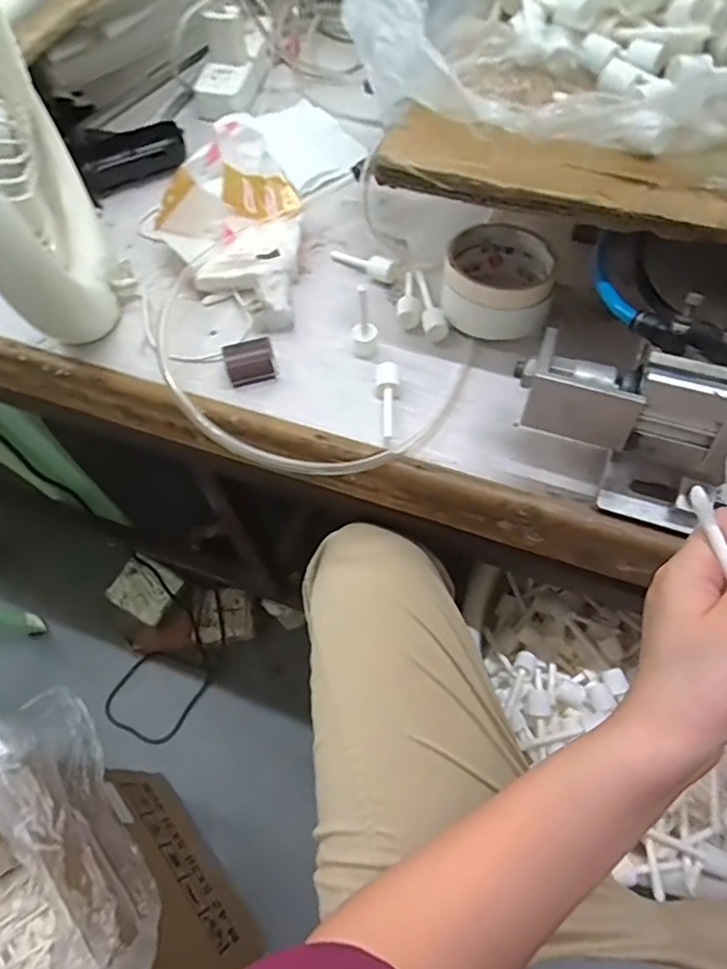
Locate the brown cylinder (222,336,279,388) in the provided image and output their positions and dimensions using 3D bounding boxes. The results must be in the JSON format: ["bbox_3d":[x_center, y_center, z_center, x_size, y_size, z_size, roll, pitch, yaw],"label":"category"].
[{"bbox_3d":[-0.088,-0.096,0.441,0.039,0.023,0.027,-20,63,-8],"label":"brown cylinder"}]

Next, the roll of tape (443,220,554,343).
[{"bbox_3d":[0.108,-0.166,0.452,0.083,0.044,0.091,12,63,9],"label":"roll of tape"}]

